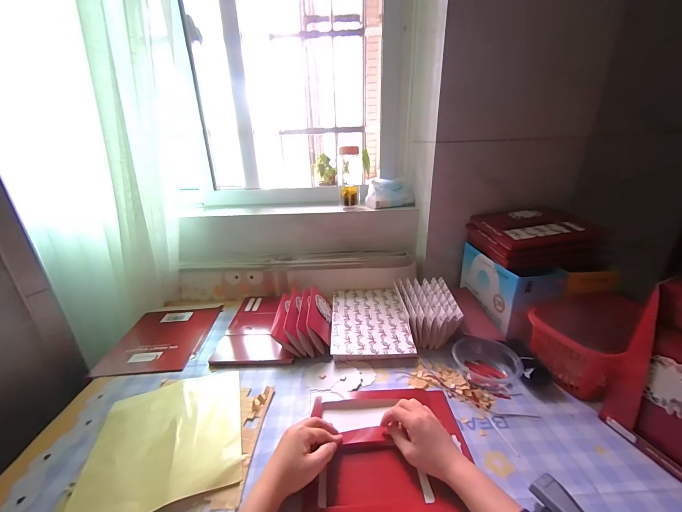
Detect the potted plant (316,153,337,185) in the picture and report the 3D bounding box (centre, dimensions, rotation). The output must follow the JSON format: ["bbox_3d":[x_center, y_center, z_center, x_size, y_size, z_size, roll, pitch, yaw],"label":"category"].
[{"bbox_3d":[-0.057,-0.325,1.118,0.066,0.110,0.075,-2,23,1],"label":"potted plant"}]

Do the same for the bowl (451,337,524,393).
[{"bbox_3d":[0.275,0.204,0.557,0.117,0.042,0.100,11,27,28],"label":"bowl"}]

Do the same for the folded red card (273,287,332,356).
[{"bbox_3d":[-0.084,0.144,0.677,0.121,0.074,0.169,-3,24,0],"label":"folded red card"}]

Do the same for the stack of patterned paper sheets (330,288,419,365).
[{"bbox_3d":[0.069,0.156,0.715,0.176,0.023,0.276,-3,24,1],"label":"stack of patterned paper sheets"}]

